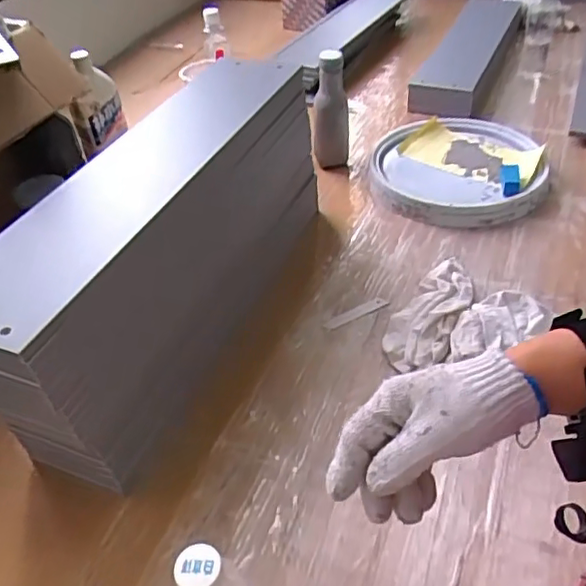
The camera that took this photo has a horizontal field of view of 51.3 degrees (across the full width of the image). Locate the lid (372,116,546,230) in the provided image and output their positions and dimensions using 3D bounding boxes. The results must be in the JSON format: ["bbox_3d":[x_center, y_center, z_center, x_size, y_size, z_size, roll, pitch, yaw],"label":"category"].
[{"bbox_3d":[0.293,-0.229,1.094,0.289,0.036,0.351,2,42,8],"label":"lid"}]

